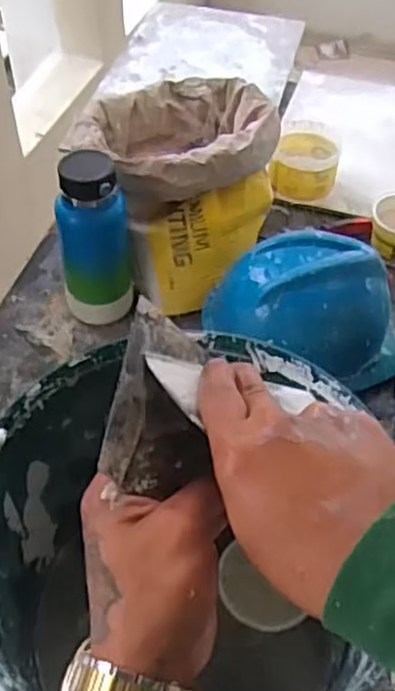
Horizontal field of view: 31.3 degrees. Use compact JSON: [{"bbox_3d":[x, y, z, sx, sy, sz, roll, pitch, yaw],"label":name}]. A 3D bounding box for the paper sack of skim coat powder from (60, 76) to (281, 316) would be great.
[{"bbox_3d":[-0.010,-0.227,1.020,0.256,0.210,0.267,-23,54,-19],"label":"paper sack of skim coat powder"}]

